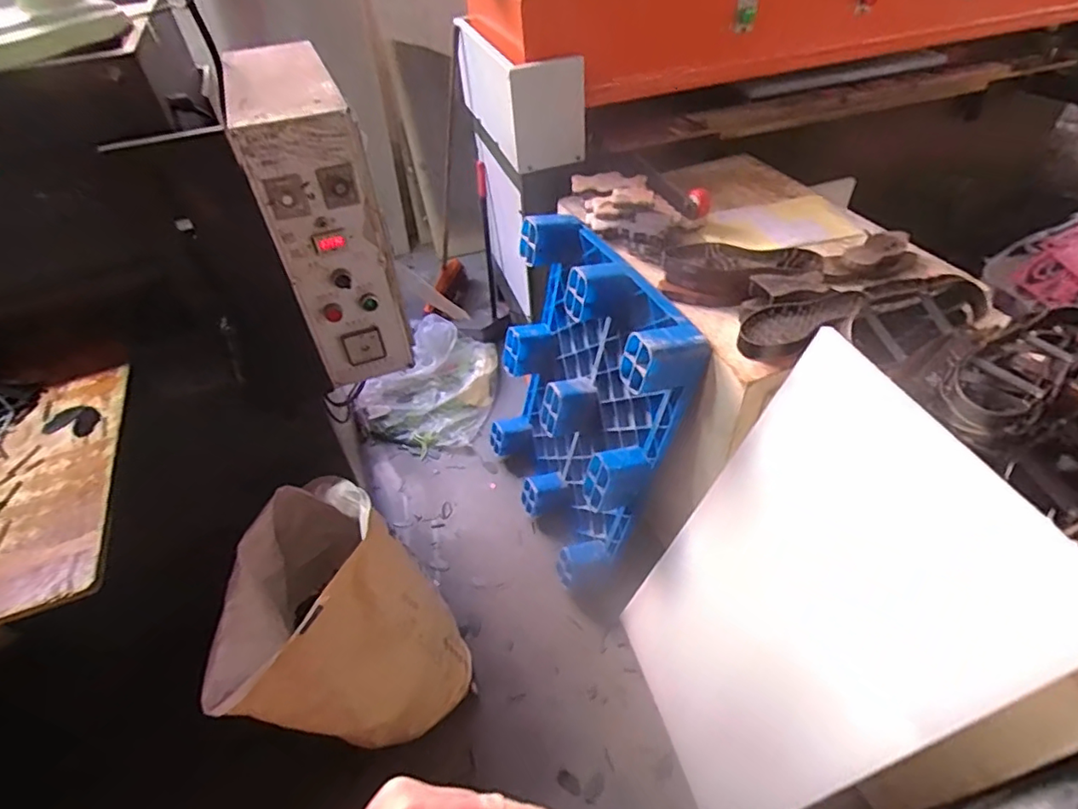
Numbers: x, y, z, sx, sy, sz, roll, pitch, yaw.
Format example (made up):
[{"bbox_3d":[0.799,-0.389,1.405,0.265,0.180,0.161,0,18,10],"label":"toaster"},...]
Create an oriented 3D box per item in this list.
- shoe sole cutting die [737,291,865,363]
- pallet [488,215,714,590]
[{"bbox_3d":[0.458,-0.147,1.021,0.232,0.048,0.120,-29,48,-23],"label":"shoe sole cutting die"},{"bbox_3d":[0.085,0.004,1.479,0.156,0.786,0.596,-7,43,-26],"label":"pallet"}]

